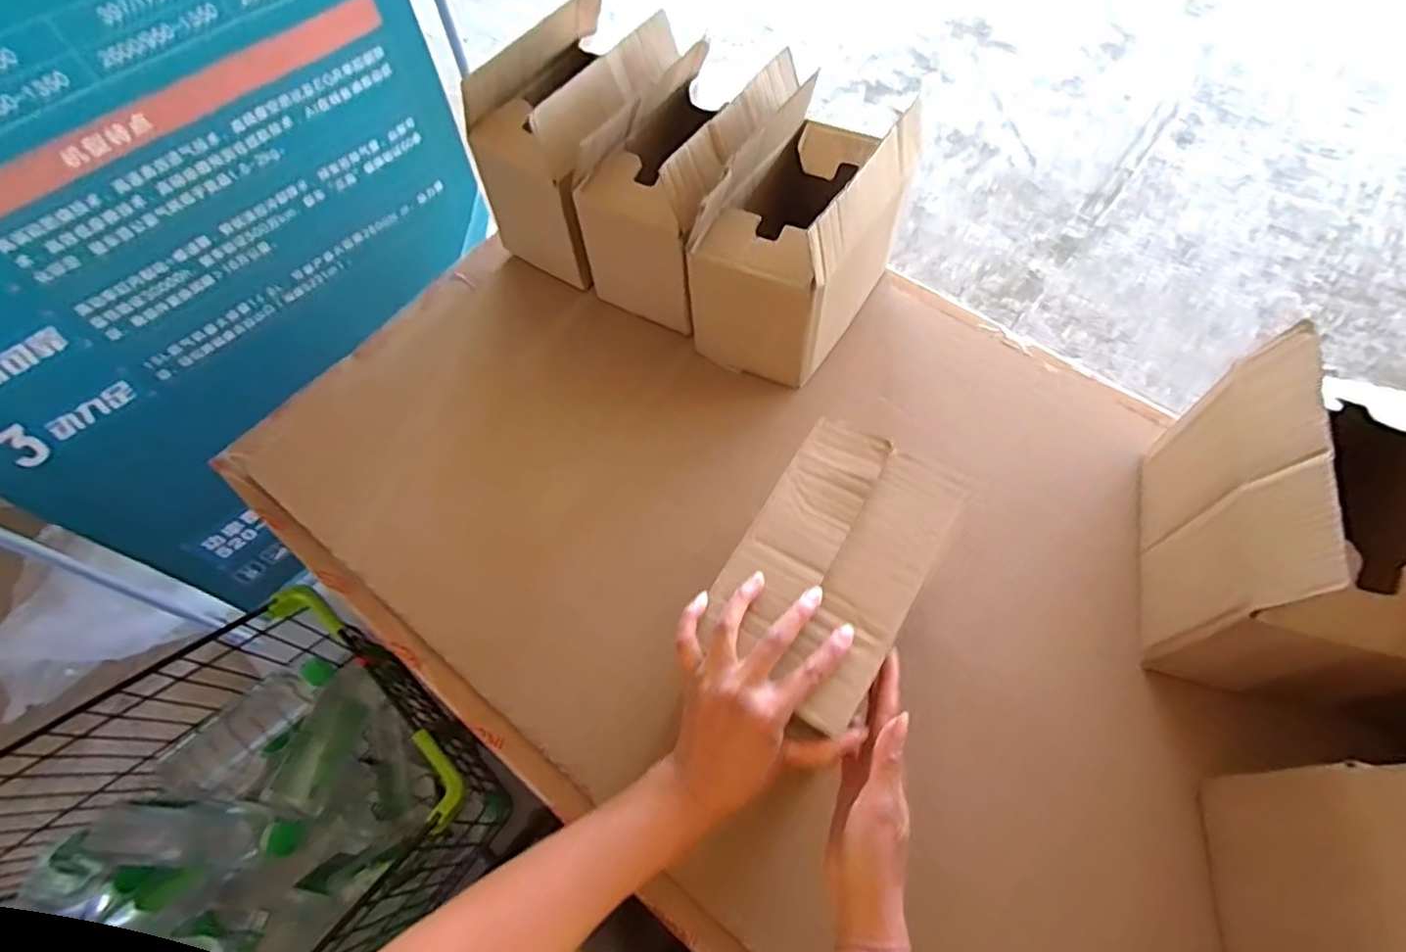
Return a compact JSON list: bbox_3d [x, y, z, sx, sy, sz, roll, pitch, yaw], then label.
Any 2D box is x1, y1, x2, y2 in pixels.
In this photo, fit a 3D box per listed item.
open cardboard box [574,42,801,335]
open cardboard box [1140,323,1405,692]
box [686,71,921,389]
[{"bbox_3d":[-0.014,-0.316,0.747,0.152,0.217,0.215,31,67,16],"label":"open cardboard box"},{"bbox_3d":[0.476,0.046,0.540,0.129,0.217,0.227,13,64,8],"label":"open cardboard box"},{"bbox_3d":[0.105,-0.250,0.700,0.141,0.211,0.223,33,68,16],"label":"box"}]

